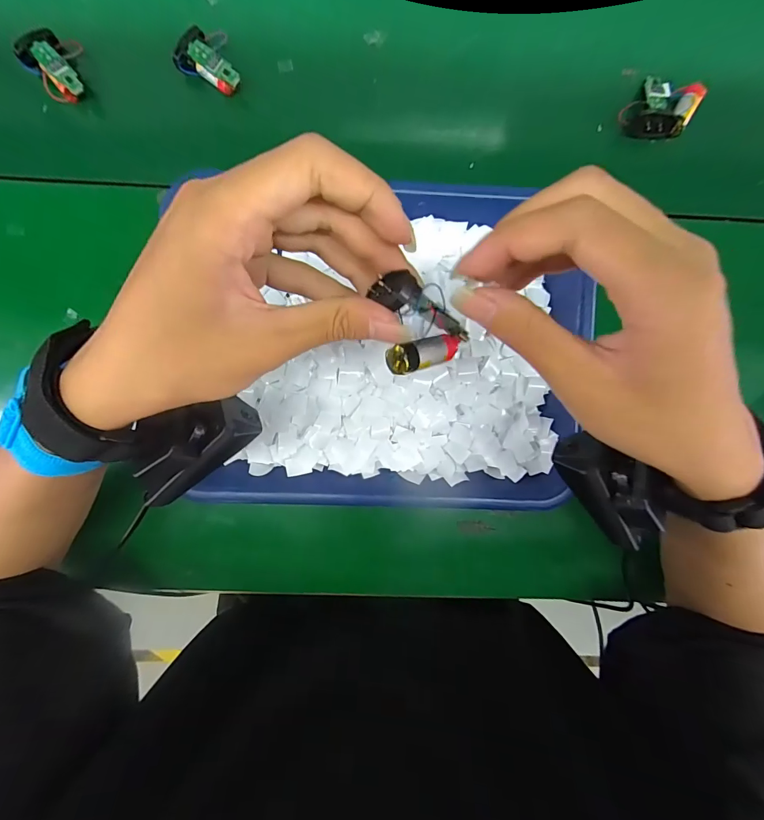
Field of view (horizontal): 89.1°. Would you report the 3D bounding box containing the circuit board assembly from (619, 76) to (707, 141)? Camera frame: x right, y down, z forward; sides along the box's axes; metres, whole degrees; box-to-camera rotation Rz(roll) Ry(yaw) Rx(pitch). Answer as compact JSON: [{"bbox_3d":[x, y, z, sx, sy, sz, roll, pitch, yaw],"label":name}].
[{"bbox_3d":[0.236,-0.253,0.327,0.057,0.020,0.049,14,93,-4],"label":"circuit board assembly"}]

